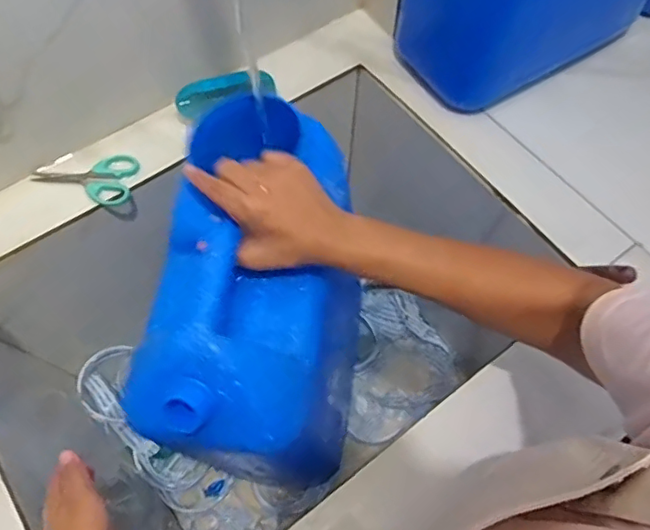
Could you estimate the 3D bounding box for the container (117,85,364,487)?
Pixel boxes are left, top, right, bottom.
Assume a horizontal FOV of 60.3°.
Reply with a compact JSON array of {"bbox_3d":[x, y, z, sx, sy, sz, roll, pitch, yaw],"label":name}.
[{"bbox_3d":[-0.051,0.069,0.628,0.177,0.389,0.301,9,63,4],"label":"container"}]

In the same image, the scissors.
[{"bbox_3d":[-0.278,-0.096,0.647,0.117,0.009,0.062,-6,63,-3],"label":"scissors"}]

